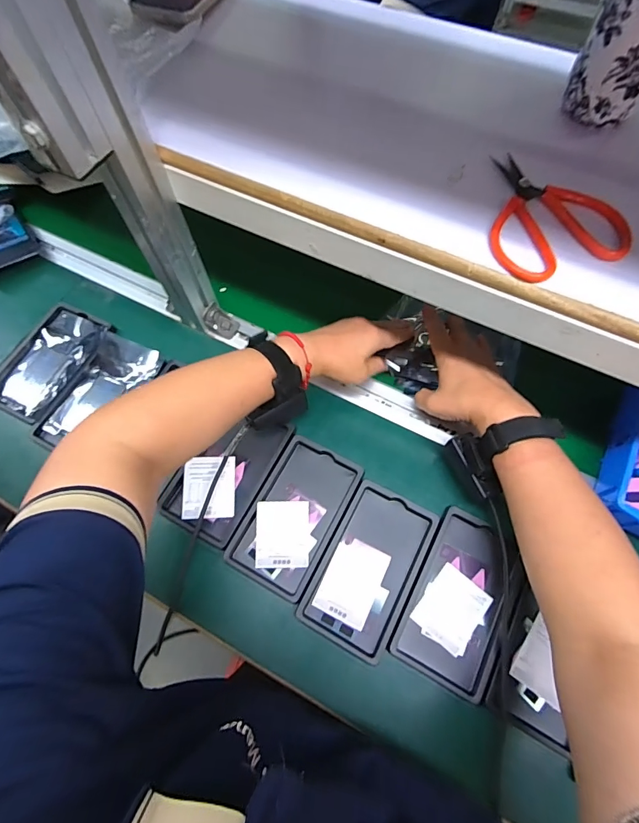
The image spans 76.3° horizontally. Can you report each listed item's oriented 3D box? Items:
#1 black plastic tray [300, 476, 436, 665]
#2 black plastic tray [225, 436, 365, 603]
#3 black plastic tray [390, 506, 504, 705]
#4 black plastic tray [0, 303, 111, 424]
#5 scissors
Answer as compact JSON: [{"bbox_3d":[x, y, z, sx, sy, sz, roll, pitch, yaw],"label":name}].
[{"bbox_3d":[0.053,0.164,0.432,0.094,0.023,0.157,27,69,11],"label":"black plastic tray"},{"bbox_3d":[-0.026,0.113,0.450,0.091,0.013,0.159,27,69,11],"label":"black plastic tray"},{"bbox_3d":[0.145,0.189,0.415,0.088,0.013,0.158,26,69,11],"label":"black plastic tray"},{"bbox_3d":[-0.353,-0.067,0.531,0.102,0.016,0.159,26,69,11],"label":"black plastic tray"},{"bbox_3d":[0.170,-0.153,0.314,0.099,0.011,0.111,-16,67,-7],"label":"scissors"}]

